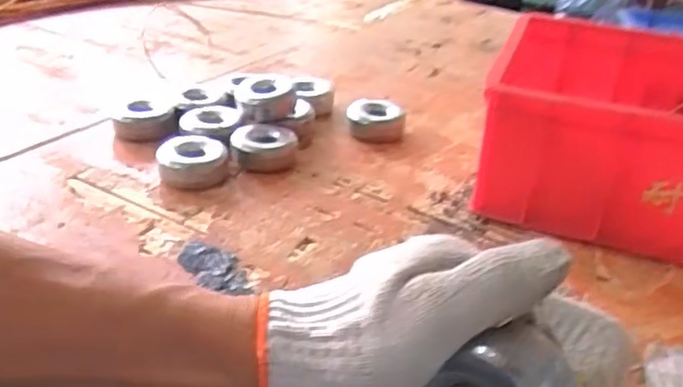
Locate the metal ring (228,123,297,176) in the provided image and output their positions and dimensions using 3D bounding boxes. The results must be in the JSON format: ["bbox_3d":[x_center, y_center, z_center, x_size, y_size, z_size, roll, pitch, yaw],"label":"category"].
[{"bbox_3d":[-0.089,-0.052,0.769,0.072,0.035,0.069,3,30,-2],"label":"metal ring"}]

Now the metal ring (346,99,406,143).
[{"bbox_3d":[0.045,-0.095,0.856,0.072,0.039,0.072,3,30,-2],"label":"metal ring"}]

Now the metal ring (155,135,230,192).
[{"bbox_3d":[-0.163,-0.033,0.736,0.074,0.035,0.074,-1,30,-9],"label":"metal ring"}]

